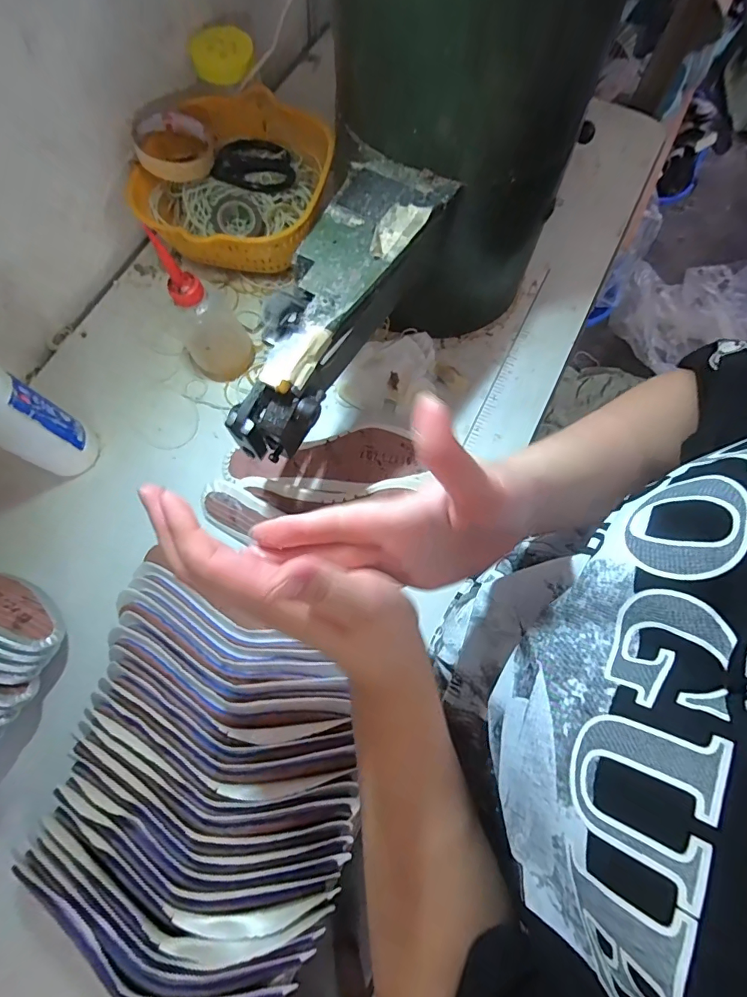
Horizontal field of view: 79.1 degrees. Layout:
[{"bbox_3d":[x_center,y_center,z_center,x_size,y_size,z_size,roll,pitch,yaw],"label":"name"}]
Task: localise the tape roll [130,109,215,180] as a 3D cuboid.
[{"bbox_3d":[-0.220,-0.395,0.499,0.080,0.023,0.080,-9,86,-15],"label":"tape roll"}]

